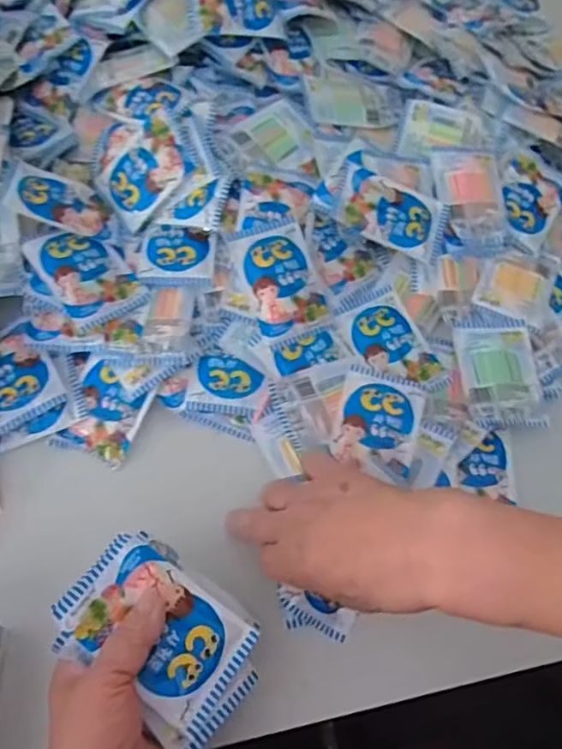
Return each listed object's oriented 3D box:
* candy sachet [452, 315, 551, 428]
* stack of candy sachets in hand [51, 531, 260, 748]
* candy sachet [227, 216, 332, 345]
[{"bbox_3d":[0.185,-0.005,0.493,0.063,0.011,0.102,-2,62,-5],"label":"candy sachet"},{"bbox_3d":[-0.072,0.156,0.351,0.116,0.032,0.078,42,57,7],"label":"stack of candy sachets in hand"},{"bbox_3d":[0.001,-0.080,0.495,0.065,0.010,0.100,-19,86,-17],"label":"candy sachet"}]

